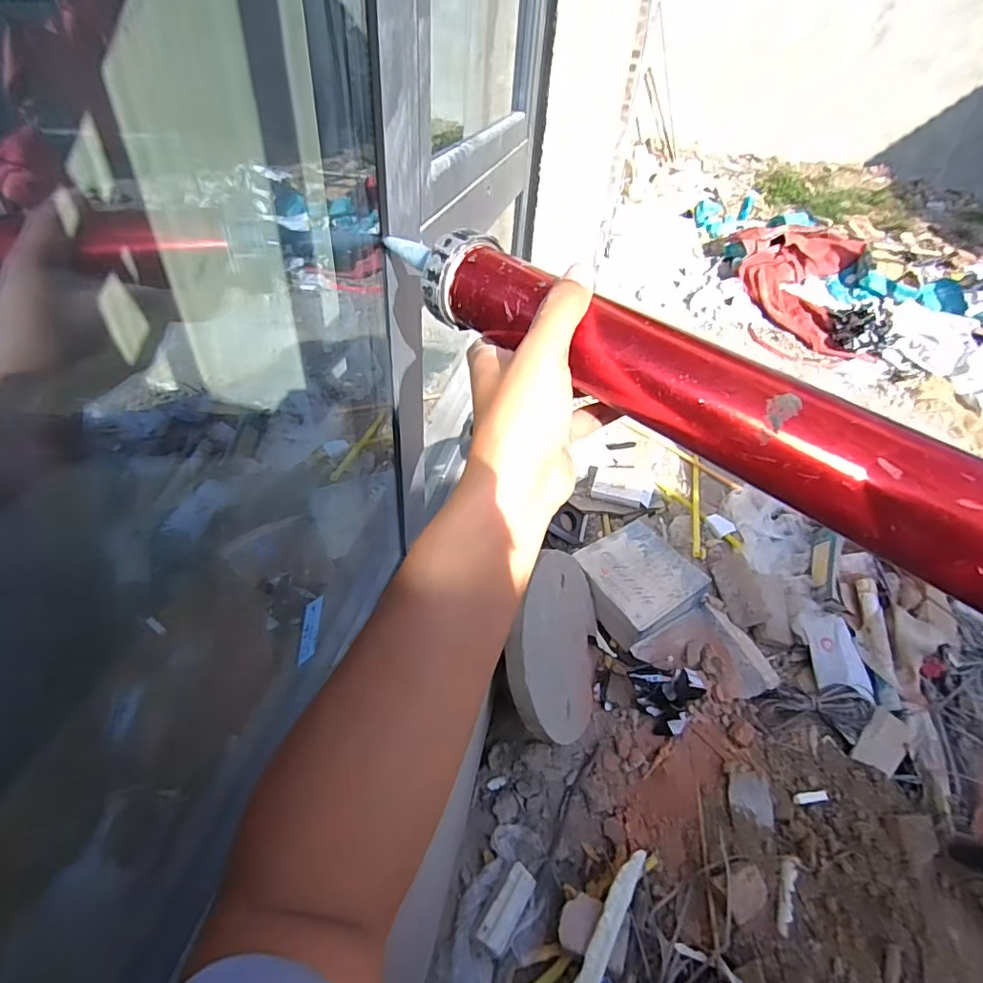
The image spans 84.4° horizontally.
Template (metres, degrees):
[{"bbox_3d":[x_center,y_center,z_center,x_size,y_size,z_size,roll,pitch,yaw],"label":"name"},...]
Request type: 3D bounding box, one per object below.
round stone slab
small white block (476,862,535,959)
[{"bbox_3d":[0.167,0.403,1.437,0.069,0.416,0.487,-9,58,31],"label":"round stone slab"},{"bbox_3d":[0.038,0.962,1.258,0.063,0.020,0.180,27,43,22],"label":"small white block"}]

